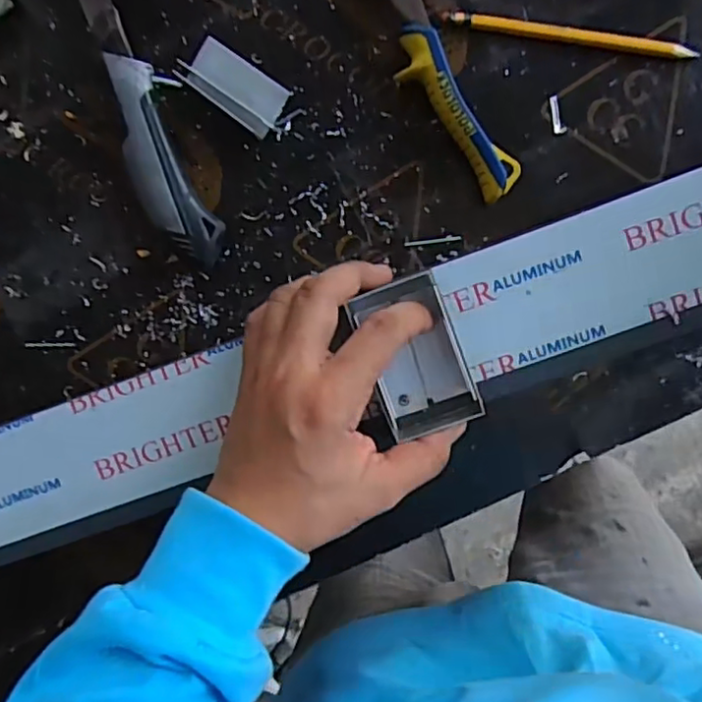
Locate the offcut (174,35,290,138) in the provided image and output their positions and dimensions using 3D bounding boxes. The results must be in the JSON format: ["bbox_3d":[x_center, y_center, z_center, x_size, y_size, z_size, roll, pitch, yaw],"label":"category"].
[{"bbox_3d":[-0.069,-0.158,0.385,0.061,0.008,0.032,36,98,-2],"label":"offcut"}]

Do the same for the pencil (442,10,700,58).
[{"bbox_3d":[0.125,-0.182,0.369,0.141,0.008,0.009,10,98,2],"label":"pencil"}]

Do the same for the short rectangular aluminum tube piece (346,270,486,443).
[{"bbox_3d":[0.032,0.004,0.323,0.046,0.025,0.077,-20,96,6],"label":"short rectangular aluminum tube piece"}]

